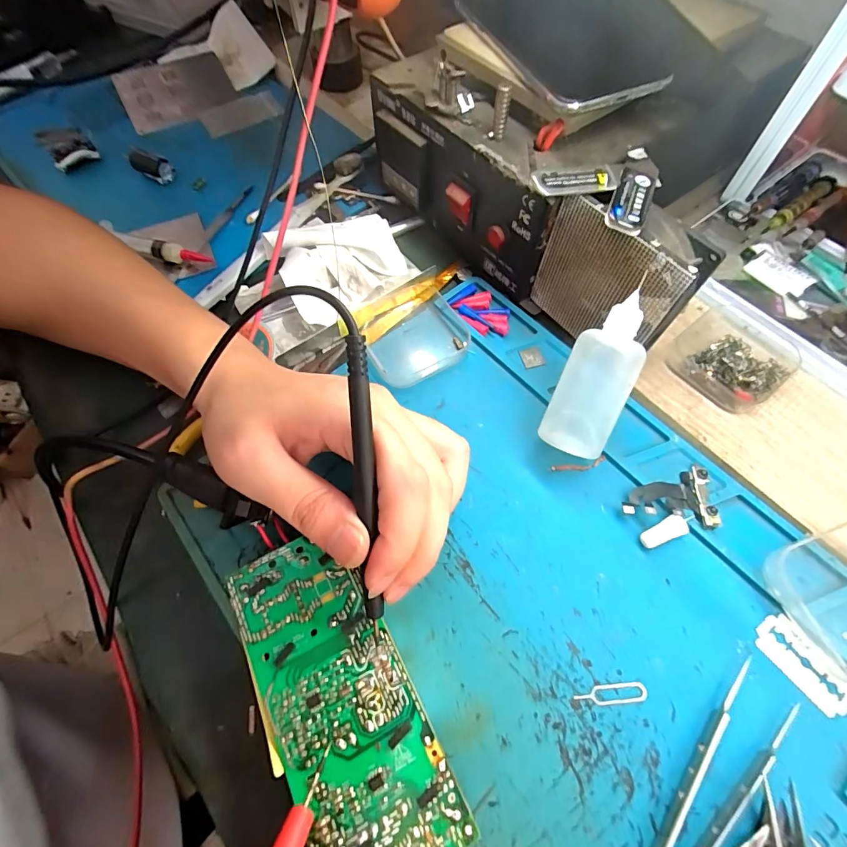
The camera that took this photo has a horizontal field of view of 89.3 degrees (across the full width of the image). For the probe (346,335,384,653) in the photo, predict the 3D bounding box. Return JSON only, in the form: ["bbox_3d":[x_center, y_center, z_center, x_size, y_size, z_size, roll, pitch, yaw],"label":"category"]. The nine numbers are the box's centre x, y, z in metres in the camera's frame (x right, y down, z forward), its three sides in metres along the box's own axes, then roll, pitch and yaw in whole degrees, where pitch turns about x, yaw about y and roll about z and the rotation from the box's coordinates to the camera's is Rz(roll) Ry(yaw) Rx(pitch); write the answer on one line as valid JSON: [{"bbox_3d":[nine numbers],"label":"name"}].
[{"bbox_3d":[-0.022,0.031,0.164,0.008,0.007,0.125,-2,105,0],"label":"probe"}]

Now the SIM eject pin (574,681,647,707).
[{"bbox_3d":[0.085,0.123,0.195,0.032,0.004,0.009,-6,65,0],"label":"SIM eject pin"}]

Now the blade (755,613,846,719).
[{"bbox_3d":[0.175,0.111,0.198,0.021,0.004,0.042,-28,66,-13],"label":"blade"}]

